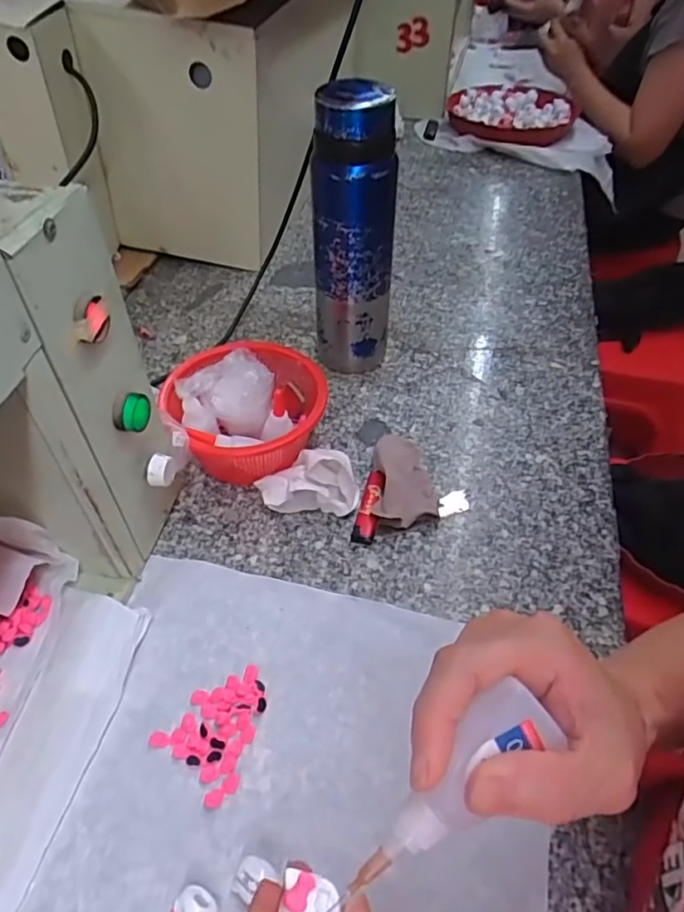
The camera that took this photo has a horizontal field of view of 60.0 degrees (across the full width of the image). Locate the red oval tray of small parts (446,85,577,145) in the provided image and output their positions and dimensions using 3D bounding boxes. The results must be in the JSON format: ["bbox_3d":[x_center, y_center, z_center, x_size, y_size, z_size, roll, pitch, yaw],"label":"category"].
[{"bbox_3d":[0.304,-0.622,1.082,0.235,0.051,0.202,12,50,13],"label":"red oval tray of small parts"}]

